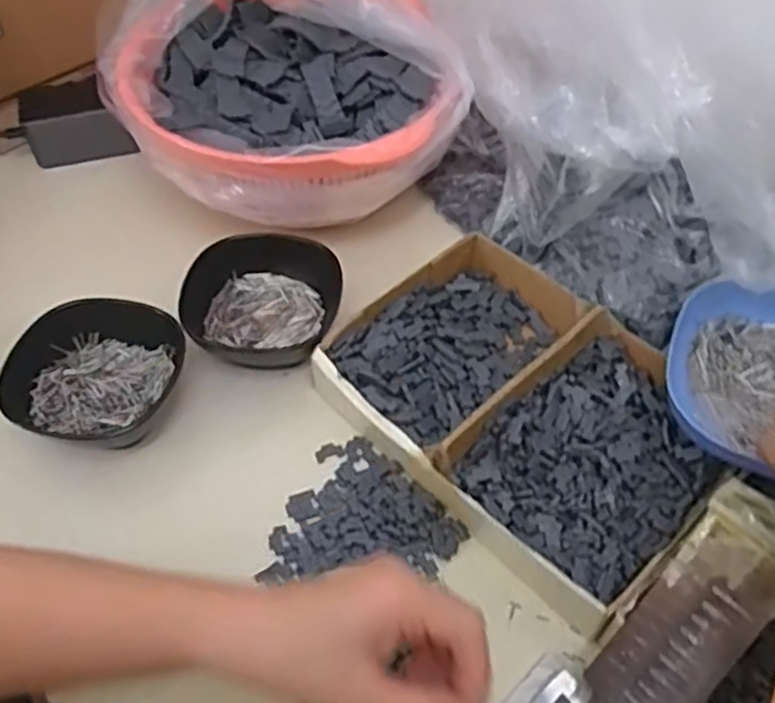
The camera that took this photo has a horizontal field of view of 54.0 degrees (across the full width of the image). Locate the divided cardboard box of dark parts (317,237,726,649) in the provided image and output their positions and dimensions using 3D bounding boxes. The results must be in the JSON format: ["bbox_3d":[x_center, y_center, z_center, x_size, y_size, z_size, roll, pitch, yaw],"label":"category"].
[{"bbox_3d":[0.089,0.033,0.489,0.180,0.058,0.241,-35,60,-25],"label":"divided cardboard box of dark parts"}]

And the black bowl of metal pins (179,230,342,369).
[{"bbox_3d":[-0.090,-0.035,0.544,0.105,0.042,0.101,0,52,0],"label":"black bowl of metal pins"}]

